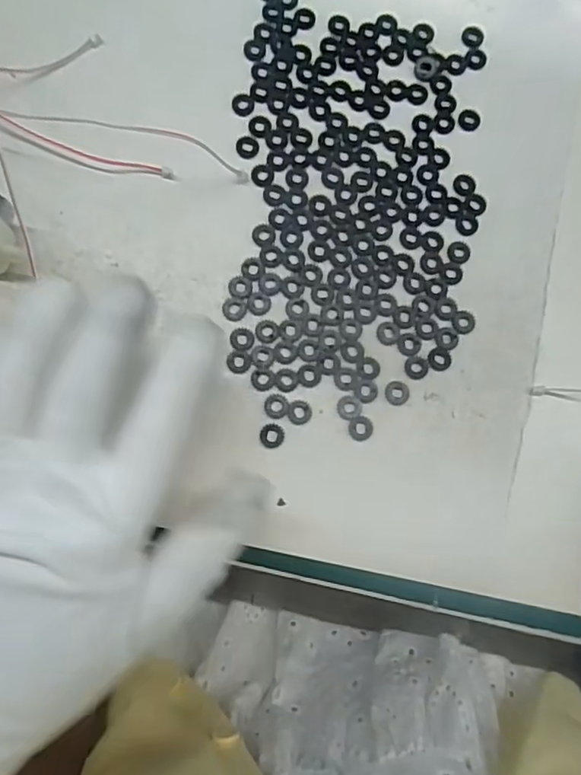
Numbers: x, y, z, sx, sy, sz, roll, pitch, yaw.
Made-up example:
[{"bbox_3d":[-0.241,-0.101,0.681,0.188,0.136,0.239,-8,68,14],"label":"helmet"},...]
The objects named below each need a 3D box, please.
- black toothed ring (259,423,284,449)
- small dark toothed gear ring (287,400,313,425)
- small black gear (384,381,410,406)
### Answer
[{"bbox_3d":[-0.008,0.020,0.245,0.010,0.004,0.010,1,82,-4],"label":"black toothed ring"},{"bbox_3d":[0.004,0.010,0.247,0.010,0.004,0.011,1,82,-4],"label":"small dark toothed gear ring"},{"bbox_3d":[0.047,0.002,0.251,0.011,0.004,0.011,1,82,-4],"label":"small black gear"}]

